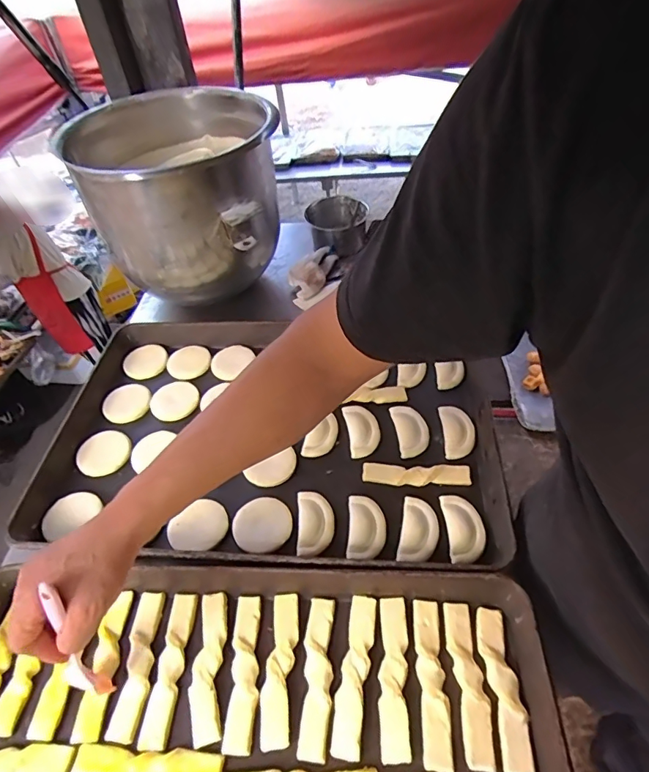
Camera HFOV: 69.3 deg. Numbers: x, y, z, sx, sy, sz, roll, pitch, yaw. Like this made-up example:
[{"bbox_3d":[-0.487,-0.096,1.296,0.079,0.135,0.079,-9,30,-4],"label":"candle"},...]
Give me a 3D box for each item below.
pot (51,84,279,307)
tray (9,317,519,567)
[{"bbox_3d":[-0.244,-0.335,0.834,0.312,0.248,0.339,-3,48,4],"label":"pot"},{"bbox_3d":[-0.071,0.055,0.672,0.605,0.047,0.397,0,49,5],"label":"tray"}]

